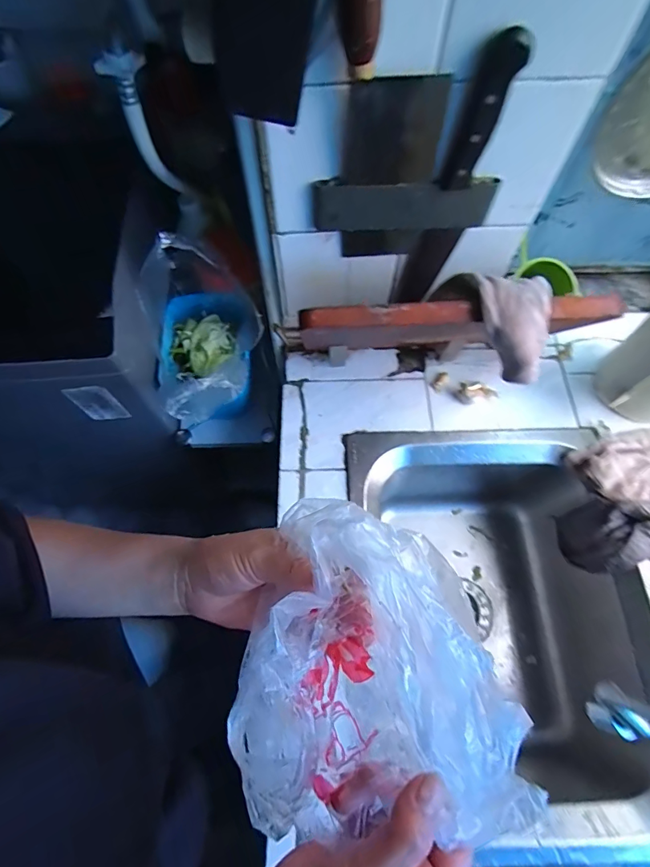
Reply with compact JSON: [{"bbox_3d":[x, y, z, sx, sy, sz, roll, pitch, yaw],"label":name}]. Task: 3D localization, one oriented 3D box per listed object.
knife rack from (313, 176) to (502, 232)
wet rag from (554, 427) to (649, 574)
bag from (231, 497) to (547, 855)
[{"bbox_3d":[0.086,-0.249,0.465,0.192,0.060,0.018,-4,66,-2],"label":"knife rack"},{"bbox_3d":[0.462,0.082,0.607,0.242,0.100,0.162,-16,67,-7],"label":"wet rag"},{"bbox_3d":[0.023,0.130,0.243,0.149,0.074,0.166,-2,66,-1],"label":"bag"}]

